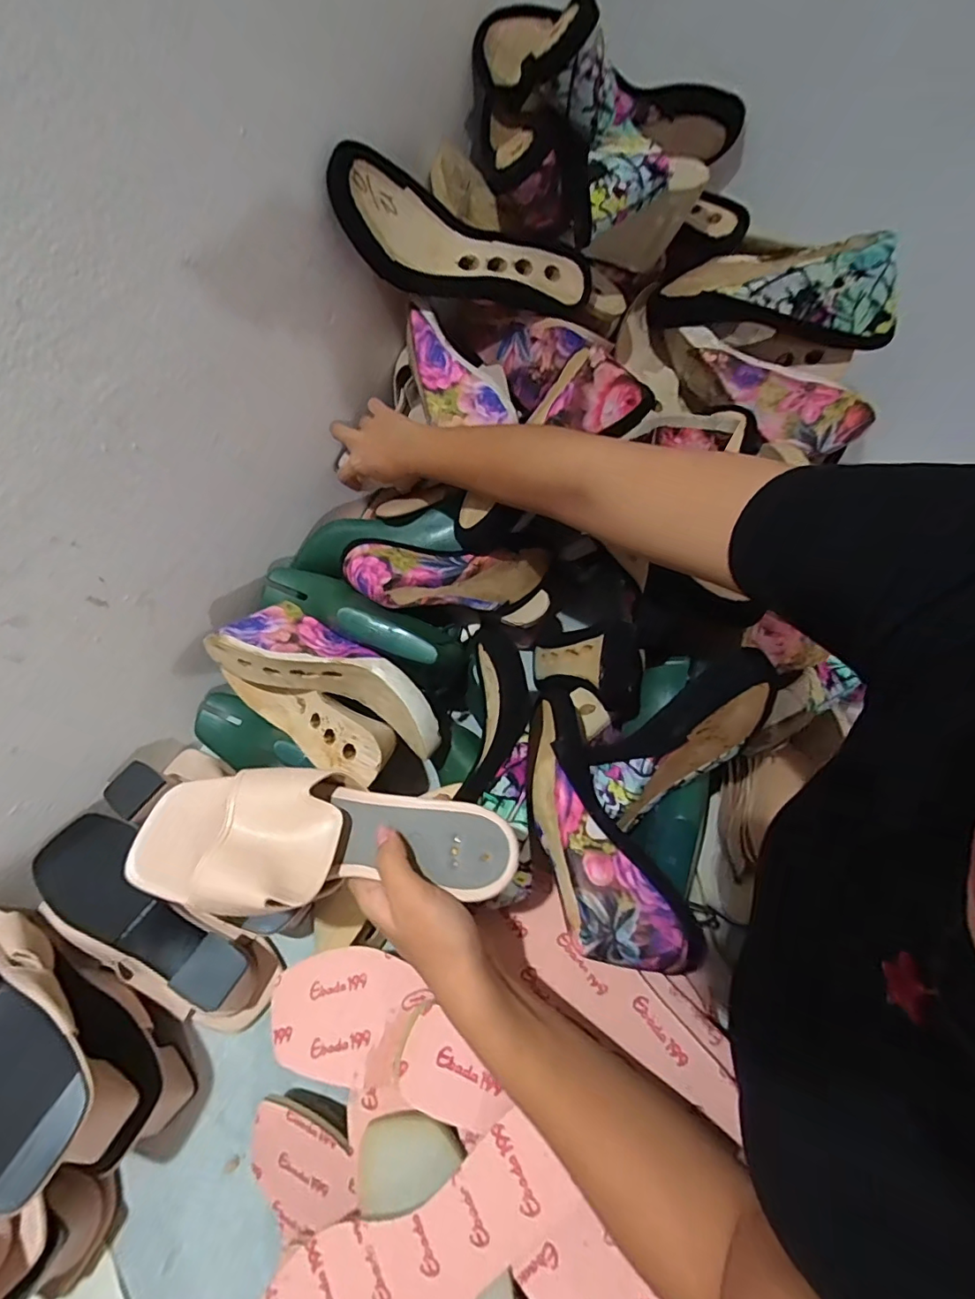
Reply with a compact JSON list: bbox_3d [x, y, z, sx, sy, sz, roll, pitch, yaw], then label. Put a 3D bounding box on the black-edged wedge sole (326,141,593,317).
[{"bbox_3d":[-0.021,-0.385,0.508,0.255,0.083,0.065,14,60,-12],"label":"black-edged wedge sole"}]

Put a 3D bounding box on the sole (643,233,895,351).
[{"bbox_3d":[0.289,-0.362,0.521,0.234,0.080,0.072,11,61,9],"label":"sole"}]

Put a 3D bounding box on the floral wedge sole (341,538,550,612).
[{"bbox_3d":[-0.037,-0.081,0.551,0.217,0.056,0.084,0,59,-17],"label":"floral wedge sole"}]

